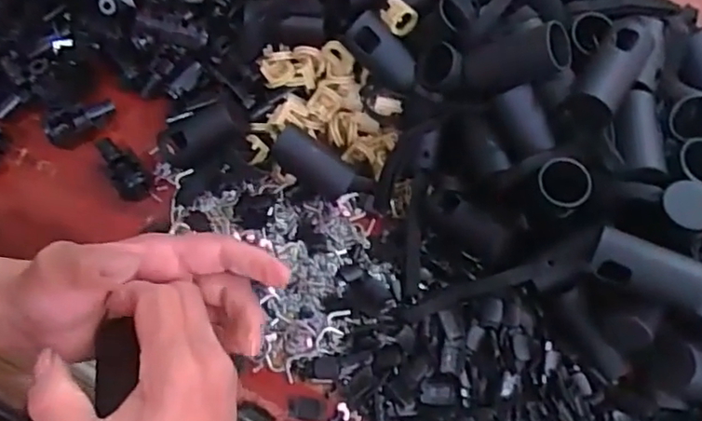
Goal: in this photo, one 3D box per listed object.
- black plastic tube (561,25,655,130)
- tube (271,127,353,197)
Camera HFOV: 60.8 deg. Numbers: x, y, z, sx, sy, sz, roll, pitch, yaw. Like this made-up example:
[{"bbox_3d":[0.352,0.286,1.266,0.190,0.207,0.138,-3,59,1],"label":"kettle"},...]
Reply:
[{"bbox_3d":[0.163,-0.083,0.376,0.027,0.026,0.075,35,71,14],"label":"black plastic tube"},{"bbox_3d":[-0.027,-0.034,0.438,0.063,0.022,0.020,37,70,-14],"label":"tube"}]

